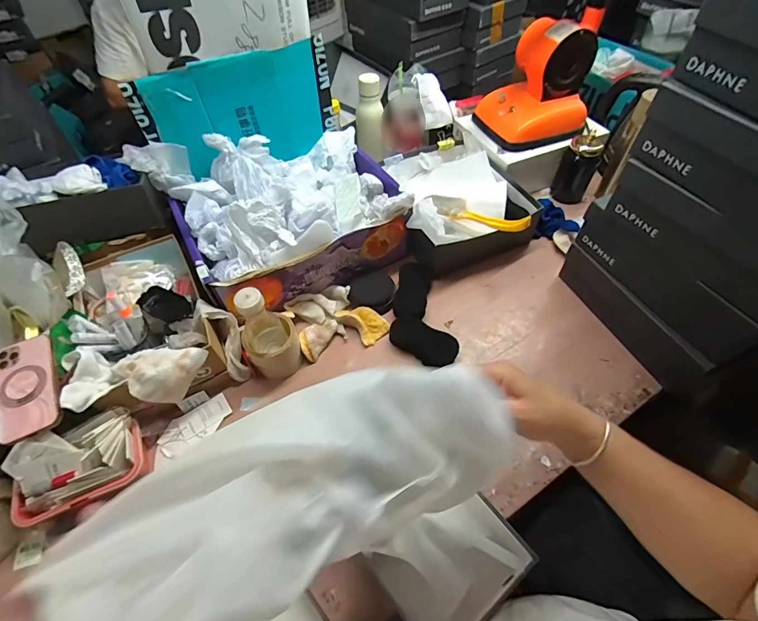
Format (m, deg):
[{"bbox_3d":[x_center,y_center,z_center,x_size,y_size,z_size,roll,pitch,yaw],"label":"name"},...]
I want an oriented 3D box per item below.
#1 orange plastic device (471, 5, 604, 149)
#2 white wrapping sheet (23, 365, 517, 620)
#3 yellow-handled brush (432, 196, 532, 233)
[{"bbox_3d":[0.347,-0.496,0.827,0.192,0.204,0.176,-17,55,-11],"label":"orange plastic device"},{"bbox_3d":[-0.050,0.127,0.268,0.309,0.082,0.110,-18,55,-19],"label":"white wrapping sheet"},{"bbox_3d":[0.193,-0.191,0.744,0.199,0.041,0.043,27,59,19],"label":"yellow-handled brush"}]

